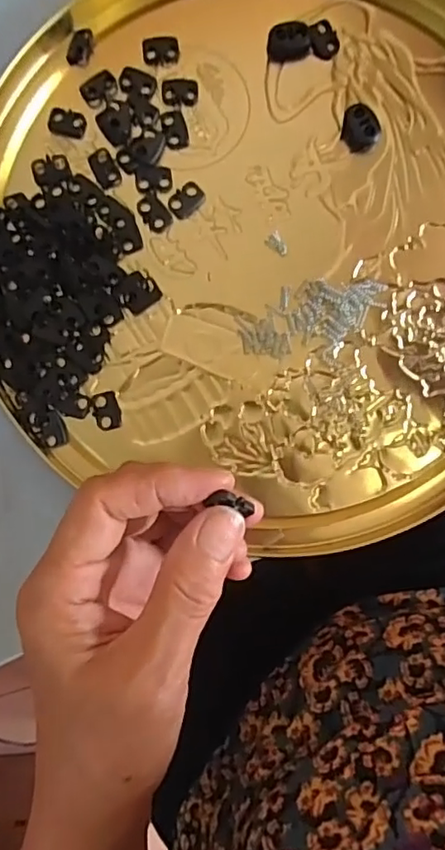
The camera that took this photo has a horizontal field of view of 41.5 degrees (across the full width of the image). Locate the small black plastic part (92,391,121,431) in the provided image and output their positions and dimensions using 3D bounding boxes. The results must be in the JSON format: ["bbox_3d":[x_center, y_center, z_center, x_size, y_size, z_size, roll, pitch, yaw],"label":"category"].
[{"bbox_3d":[-0.056,-0.007,0.286,0.013,0.004,0.019,-5,87,-1],"label":"small black plastic part"}]

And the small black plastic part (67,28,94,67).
[{"bbox_3d":[-0.071,-0.191,0.296,0.012,0.004,0.019,20,87,0],"label":"small black plastic part"}]

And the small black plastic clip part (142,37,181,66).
[{"bbox_3d":[-0.031,-0.190,0.297,0.018,0.004,0.014,-7,87,-1],"label":"small black plastic clip part"}]

